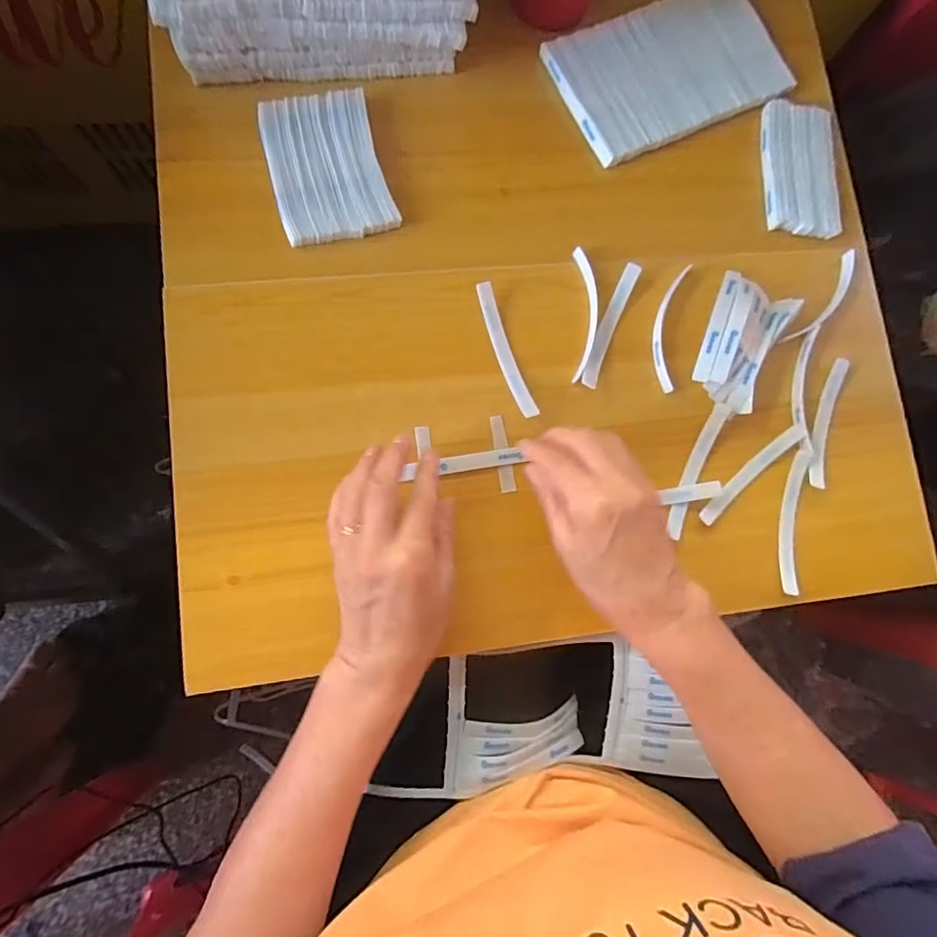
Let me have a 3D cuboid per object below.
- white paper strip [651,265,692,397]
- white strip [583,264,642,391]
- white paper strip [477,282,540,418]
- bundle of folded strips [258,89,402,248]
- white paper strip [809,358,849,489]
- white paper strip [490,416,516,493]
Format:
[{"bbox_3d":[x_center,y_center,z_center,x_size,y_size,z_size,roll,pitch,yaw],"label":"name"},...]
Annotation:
[{"bbox_3d":[0.165,-0.117,0.427,0.022,0.010,0.110,11,82,-5],"label":"white paper strip"},{"bbox_3d":[0.114,-0.114,0.419,0.013,0.016,0.111,24,81,-3],"label":"white strip"},{"bbox_3d":[0.029,-0.092,0.405,0.014,0.016,0.112,-19,86,-9],"label":"white paper strip"},{"bbox_3d":[-0.113,-0.238,0.413,0.085,0.017,0.119,-15,85,-8],"label":"bundle of folded strips"},{"bbox_3d":[0.298,-0.039,0.432,0.014,0.011,0.114,19,81,-4],"label":"white paper strip"},{"bbox_3d":[0.027,-0.012,0.402,0.011,0.004,0.060,-9,84,-8],"label":"white paper strip"}]

